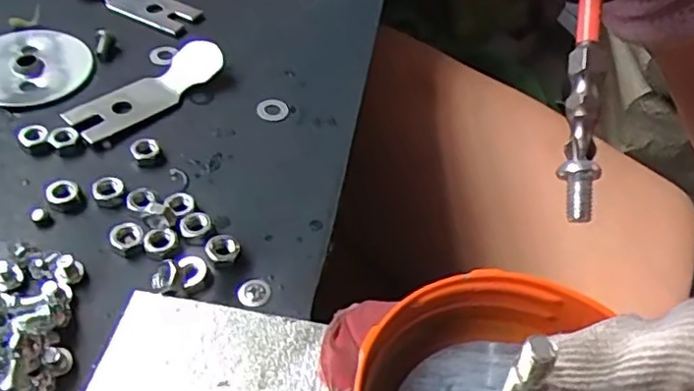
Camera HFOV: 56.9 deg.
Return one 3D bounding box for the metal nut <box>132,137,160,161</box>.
[{"bbox_3d":[-0.070,-0.016,0.222,0.009,0.004,0.009,3,49,-4],"label":"metal nut"}]

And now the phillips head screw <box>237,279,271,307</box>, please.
[{"bbox_3d":[-0.028,0.028,0.191,0.010,0.004,0.009,-13,52,-17],"label":"phillips head screw"}]

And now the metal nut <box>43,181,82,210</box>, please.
[{"bbox_3d":[-0.091,0.000,0.206,0.010,0.005,0.011,-13,52,-17],"label":"metal nut"}]

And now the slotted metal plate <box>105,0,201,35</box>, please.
[{"bbox_3d":[-0.096,-0.090,0.283,0.061,0.007,0.019,24,51,13],"label":"slotted metal plate"}]

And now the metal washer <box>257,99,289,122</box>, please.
[{"bbox_3d":[-0.029,-0.033,0.246,0.012,0.004,0.011,5,59,-8],"label":"metal washer"}]

